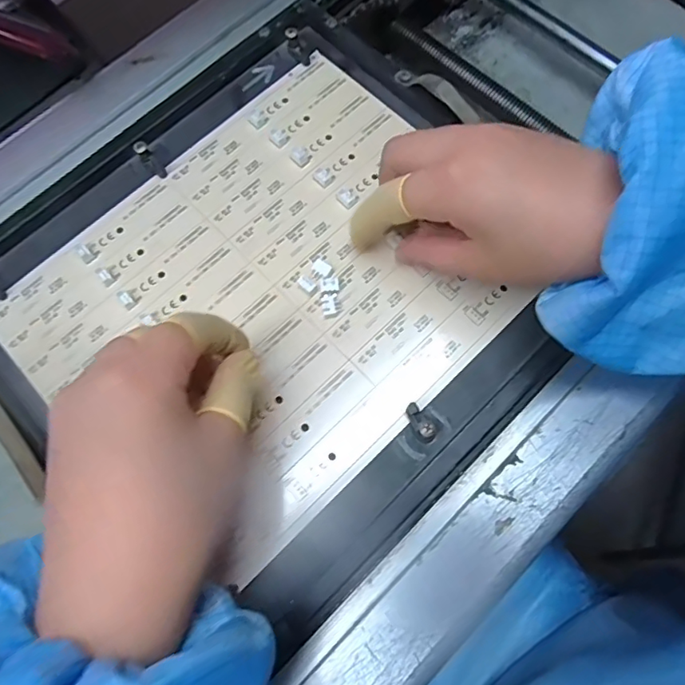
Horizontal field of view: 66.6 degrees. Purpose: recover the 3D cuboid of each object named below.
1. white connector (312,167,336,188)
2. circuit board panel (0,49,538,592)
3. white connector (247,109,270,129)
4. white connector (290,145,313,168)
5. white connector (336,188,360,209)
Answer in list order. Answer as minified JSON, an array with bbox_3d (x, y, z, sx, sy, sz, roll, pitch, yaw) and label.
[{"bbox_3d":[-0.010,-0.099,0.307,0.012,0.006,0.012,41,78,13],"label":"white connector"},{"bbox_3d":[-0.036,-0.033,0.288,0.245,0.008,0.207,-43,76,-10],"label":"circuit board panel"},{"bbox_3d":[-0.052,-0.138,0.321,0.011,0.004,0.012,-44,76,-11],"label":"white connector"},{"bbox_3d":[-0.025,-0.112,0.311,0.010,0.006,0.010,42,79,13],"label":"white connector"},{"bbox_3d":[0.003,-0.085,0.303,0.011,0.004,0.012,-42,76,-10],"label":"white connector"}]

